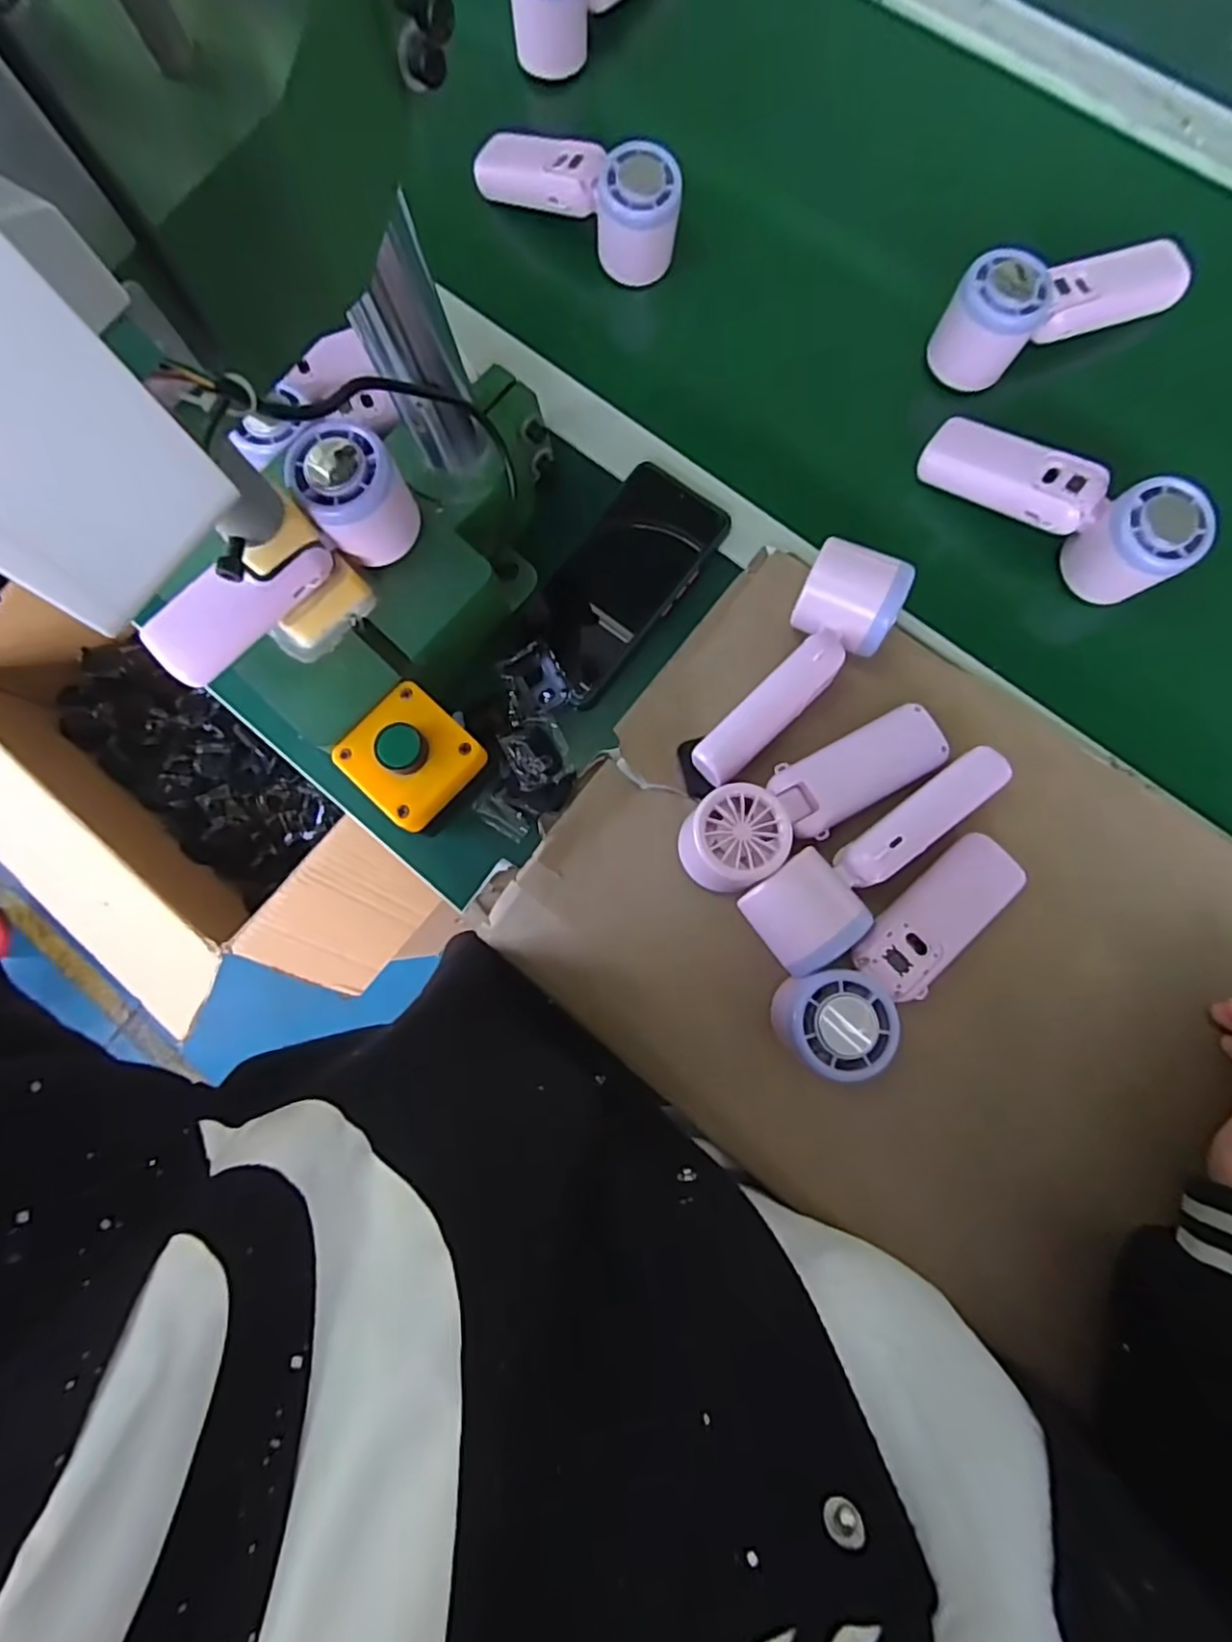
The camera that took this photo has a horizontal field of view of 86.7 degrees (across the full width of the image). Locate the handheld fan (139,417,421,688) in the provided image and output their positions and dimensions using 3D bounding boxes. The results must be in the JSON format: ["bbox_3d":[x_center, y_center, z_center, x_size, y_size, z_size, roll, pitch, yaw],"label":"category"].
[{"bbox_3d":[-0.186,-0.145,0.369,0.162,0.070,0.048,-41,81,-1],"label":"handheld fan"}]

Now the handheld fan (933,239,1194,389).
[{"bbox_3d":[0.296,-0.348,0.429,0.162,0.048,0.050,-21,81,2],"label":"handheld fan"}]

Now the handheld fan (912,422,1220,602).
[{"bbox_3d":[0.274,-0.203,0.406,0.163,0.049,0.049,37,87,8],"label":"handheld fan"}]

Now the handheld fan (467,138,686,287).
[{"bbox_3d":[-0.026,-0.458,0.469,0.162,0.049,0.056,36,87,8],"label":"handheld fan"}]

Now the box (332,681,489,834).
[{"bbox_3d":[-0.124,-0.037,0.408,0.076,0.056,0.073,42,88,9],"label":"box"}]

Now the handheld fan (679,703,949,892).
[{"bbox_3d":[0.115,-0.018,0.377,0.163,0.047,0.050,-31,81,1],"label":"handheld fan"}]

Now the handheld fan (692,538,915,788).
[{"bbox_3d":[0.114,-0.087,0.396,0.061,0.057,0.163,32,86,8],"label":"handheld fan"}]

